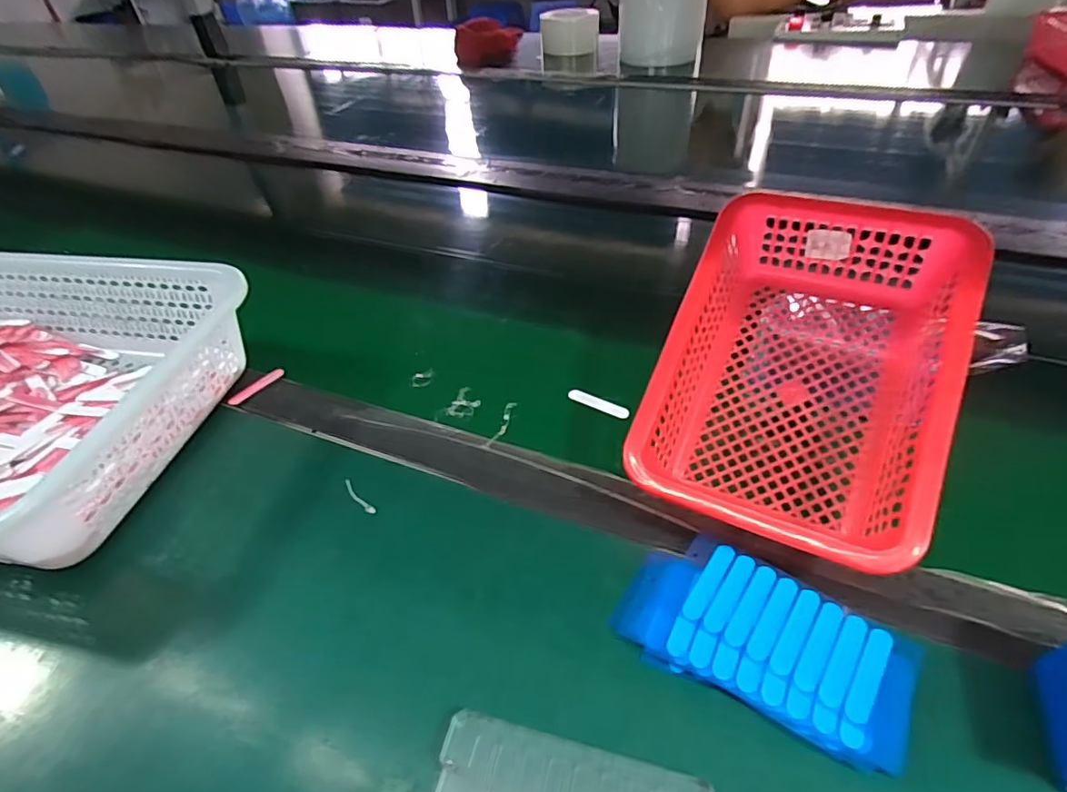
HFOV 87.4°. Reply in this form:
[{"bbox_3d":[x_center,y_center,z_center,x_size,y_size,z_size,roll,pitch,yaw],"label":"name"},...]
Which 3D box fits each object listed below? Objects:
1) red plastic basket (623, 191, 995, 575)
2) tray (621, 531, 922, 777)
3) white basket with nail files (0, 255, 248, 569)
[{"bbox_3d":[0.166,-0.015,0.350,0.152,0.068,0.213,19,75,22],"label":"red plastic basket"},{"bbox_3d":[0.118,0.122,0.289,0.137,0.009,0.075,19,49,23],"label":"tray"},{"bbox_3d":[-0.402,-0.001,0.424,0.322,0.125,0.261,3,44,9],"label":"white basket with nail files"}]

